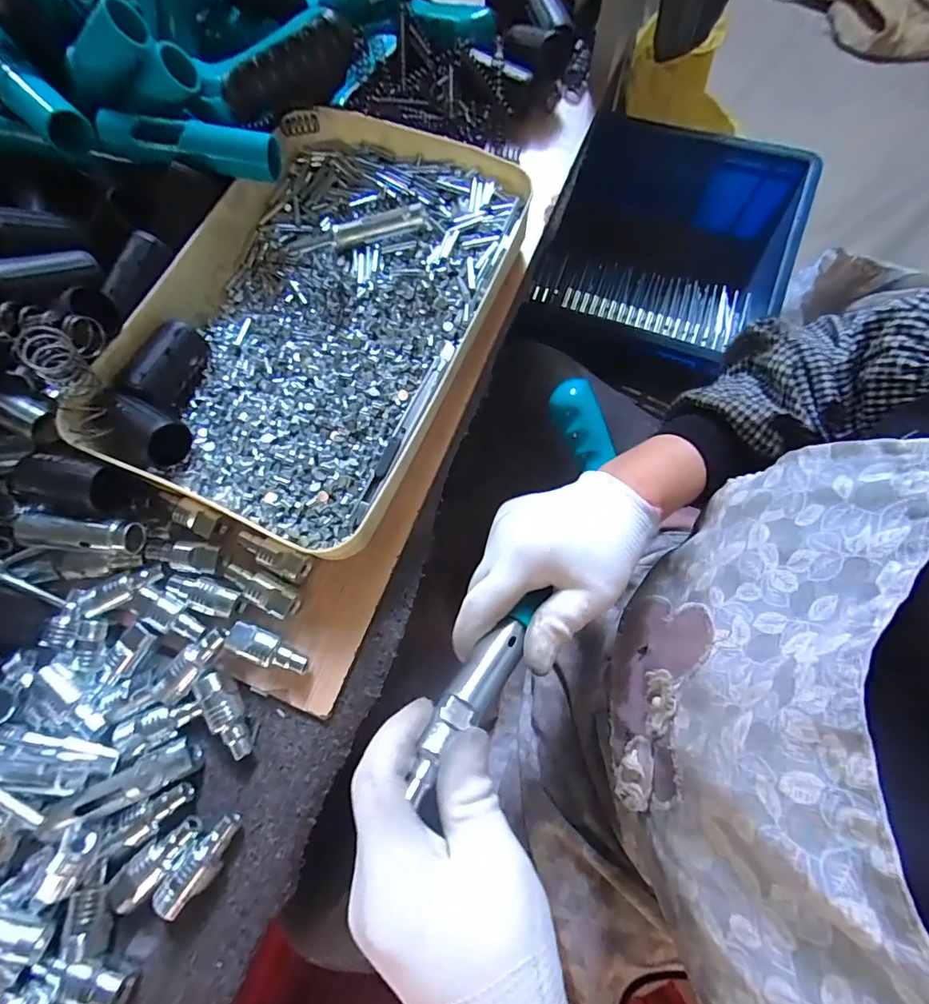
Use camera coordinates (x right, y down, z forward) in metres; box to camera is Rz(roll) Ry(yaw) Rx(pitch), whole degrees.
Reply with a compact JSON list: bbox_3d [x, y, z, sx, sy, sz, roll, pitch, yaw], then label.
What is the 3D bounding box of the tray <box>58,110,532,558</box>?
[{"bbox_3d":[-0.105,-0.141,0.357,0.228,0.045,0.326,22,74,9],"label":"tray"}]

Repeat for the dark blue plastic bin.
[{"bbox_3d":[0.254,-0.310,0.640,0.274,0.178,0.286,20,74,8],"label":"dark blue plastic bin"}]

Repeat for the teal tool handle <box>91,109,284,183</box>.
[{"bbox_3d":[-0.195,-0.253,0.345,0.119,0.032,0.023,8,72,5],"label":"teal tool handle"}]

